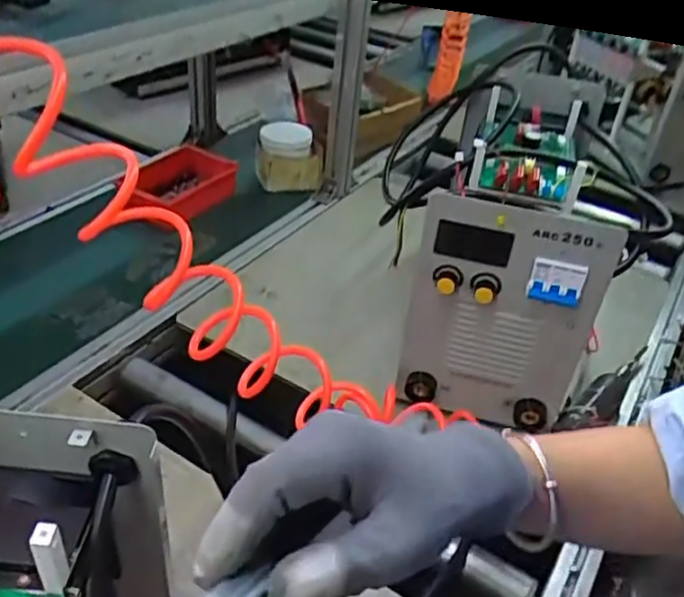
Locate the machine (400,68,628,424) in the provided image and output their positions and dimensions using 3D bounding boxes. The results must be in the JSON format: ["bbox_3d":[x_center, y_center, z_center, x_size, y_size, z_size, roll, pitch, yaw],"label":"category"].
[{"bbox_3d":[0.236,-0.075,0.904,0.195,0.276,0.413,16,38,12],"label":"machine"}]

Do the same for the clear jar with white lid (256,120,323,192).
[{"bbox_3d":[-0.106,-0.299,1.381,0.129,0.097,0.134,4,36,-3],"label":"clear jar with white lid"}]

